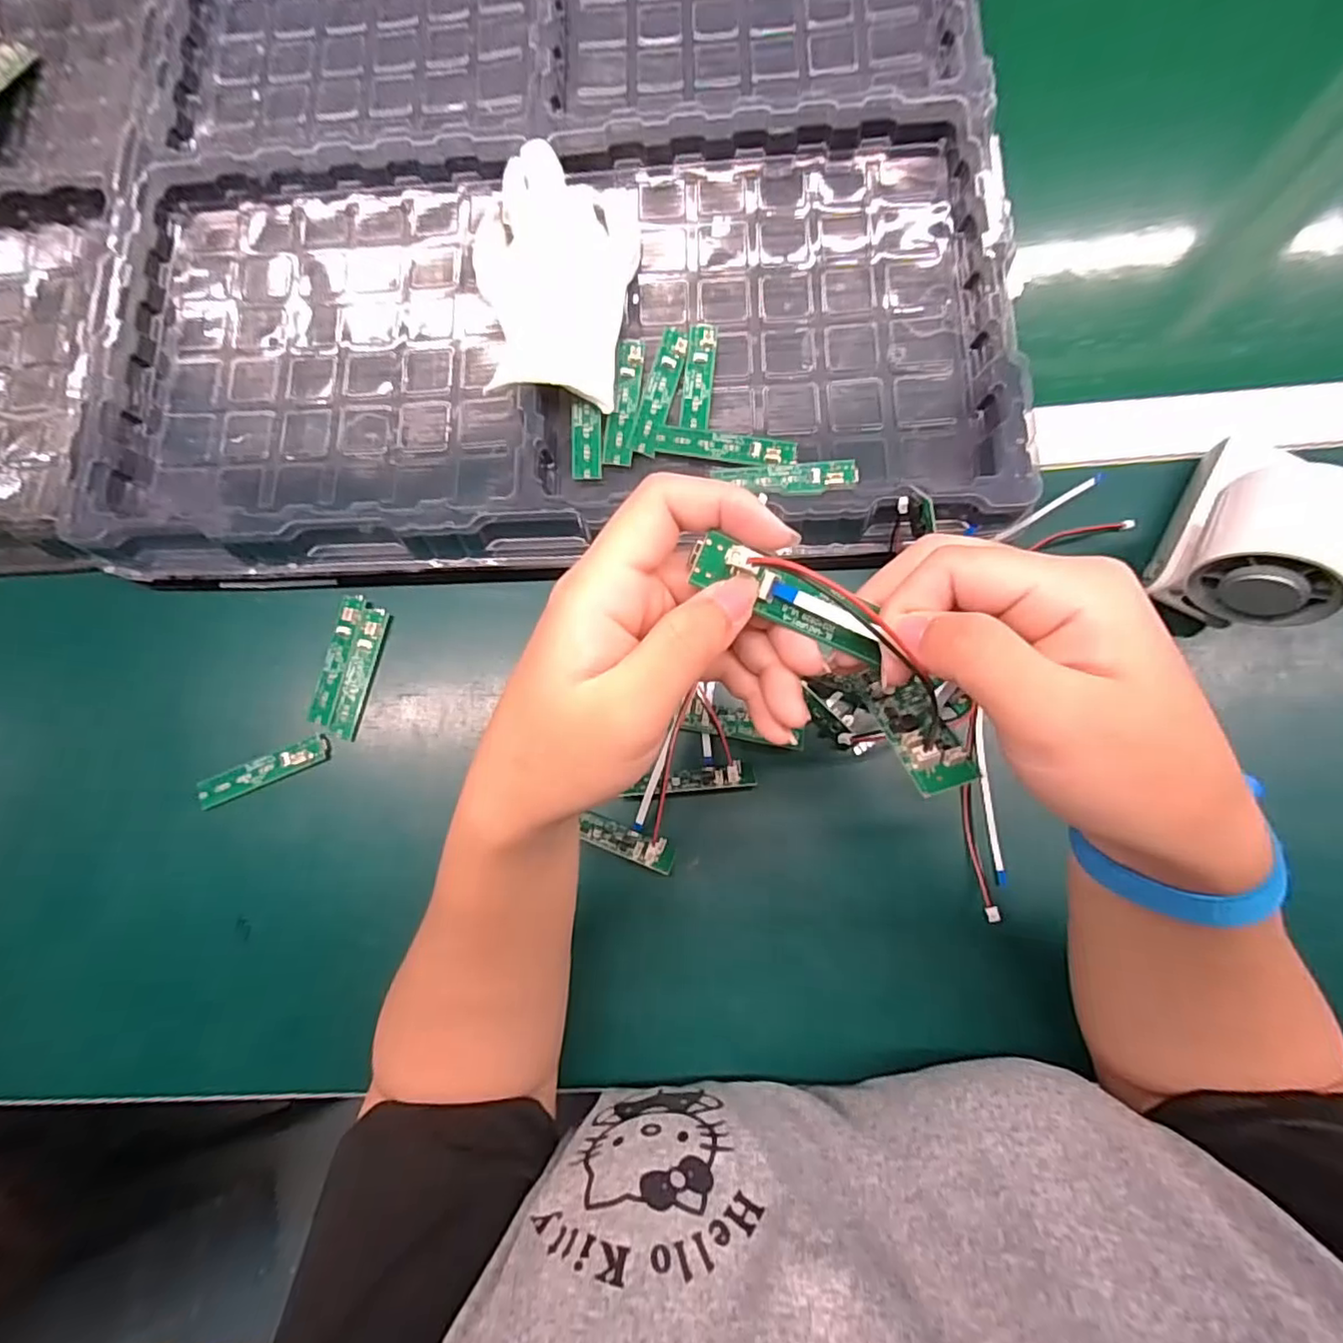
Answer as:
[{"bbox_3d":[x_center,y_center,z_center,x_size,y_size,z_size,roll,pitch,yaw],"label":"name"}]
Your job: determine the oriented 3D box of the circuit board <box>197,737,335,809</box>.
[{"bbox_3d":[-0.254,0.062,0.387,0.085,0.009,0.018,-23,78,0],"label":"circuit board"}]

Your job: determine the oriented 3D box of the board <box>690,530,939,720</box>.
[{"bbox_3d":[0.038,-0.023,0.187,0.064,0.008,0.017,25,85,-16],"label":"board"}]

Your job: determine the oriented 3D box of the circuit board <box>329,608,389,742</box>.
[{"bbox_3d":[-0.199,0.001,0.393,0.015,0.006,0.082,12,80,7],"label":"circuit board"}]

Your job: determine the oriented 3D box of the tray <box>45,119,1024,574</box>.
[{"bbox_3d":[-0.080,-0.208,0.384,0.551,0.045,0.282,-2,79,4],"label":"tray"}]

